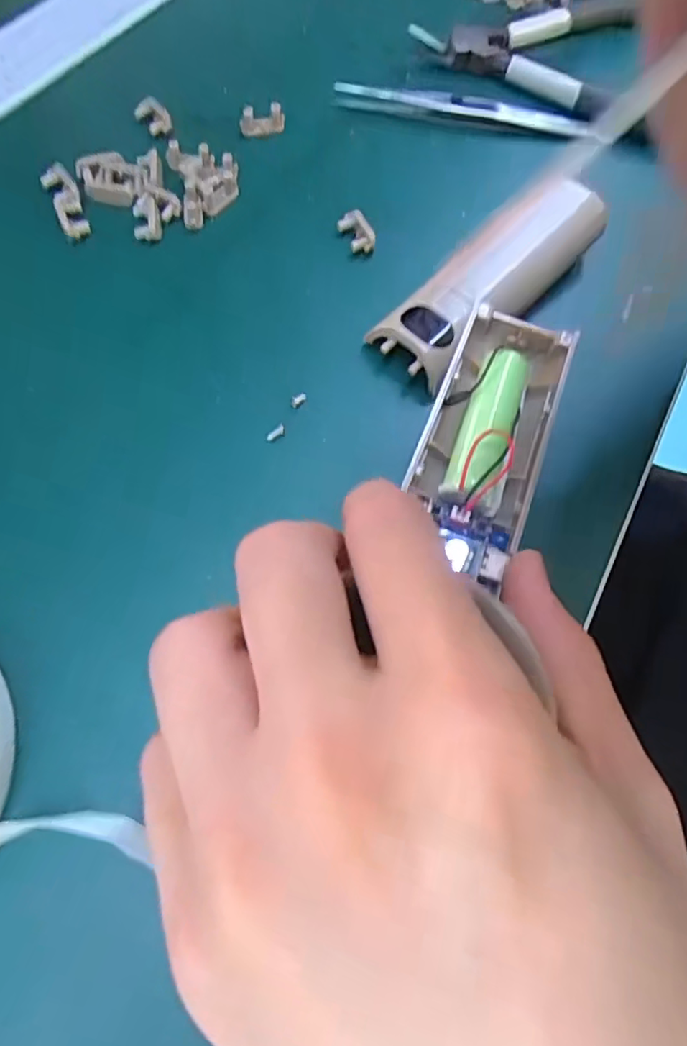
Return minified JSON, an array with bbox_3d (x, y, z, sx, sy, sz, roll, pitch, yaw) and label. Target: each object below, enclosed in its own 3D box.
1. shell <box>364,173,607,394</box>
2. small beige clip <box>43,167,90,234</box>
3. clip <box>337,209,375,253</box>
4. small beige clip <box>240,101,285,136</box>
[{"bbox_3d":[0.056,-0.092,0.216,0.030,0.021,0.104,43,68,14],"label":"shell"},{"bbox_3d":[-0.108,-0.126,0.225,0.012,0.007,0.035,-23,69,-15],"label":"small beige clip"},{"bbox_3d":[0.005,-0.116,0.232,0.009,0.009,0.019,-23,69,-15],"label":"clip"},{"bbox_3d":[-0.035,-0.177,0.251,0.020,0.010,0.006,-11,66,-10],"label":"small beige clip"}]

